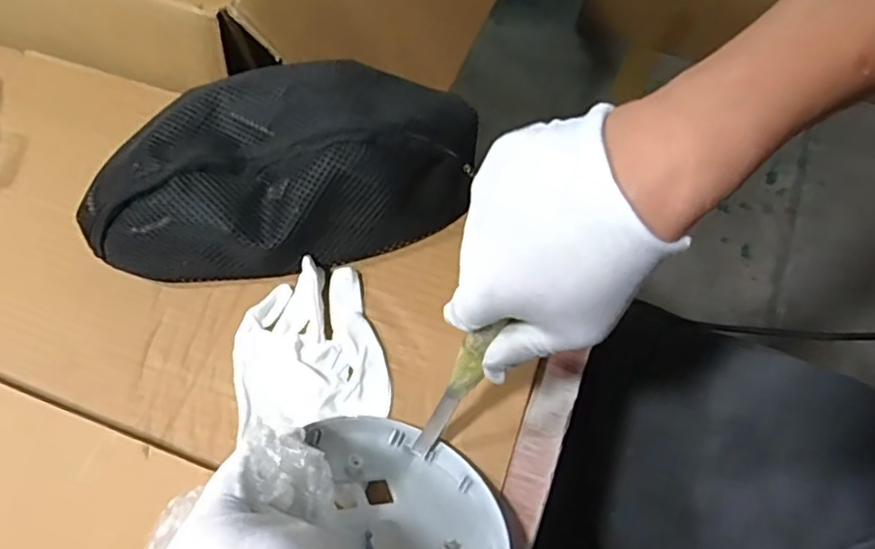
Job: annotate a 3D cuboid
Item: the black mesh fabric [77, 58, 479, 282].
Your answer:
[{"bbox_3d":[-0.110,-0.082,0.439,0.263,0.074,0.136,-12,65,-5],"label":"black mesh fabric"}]

